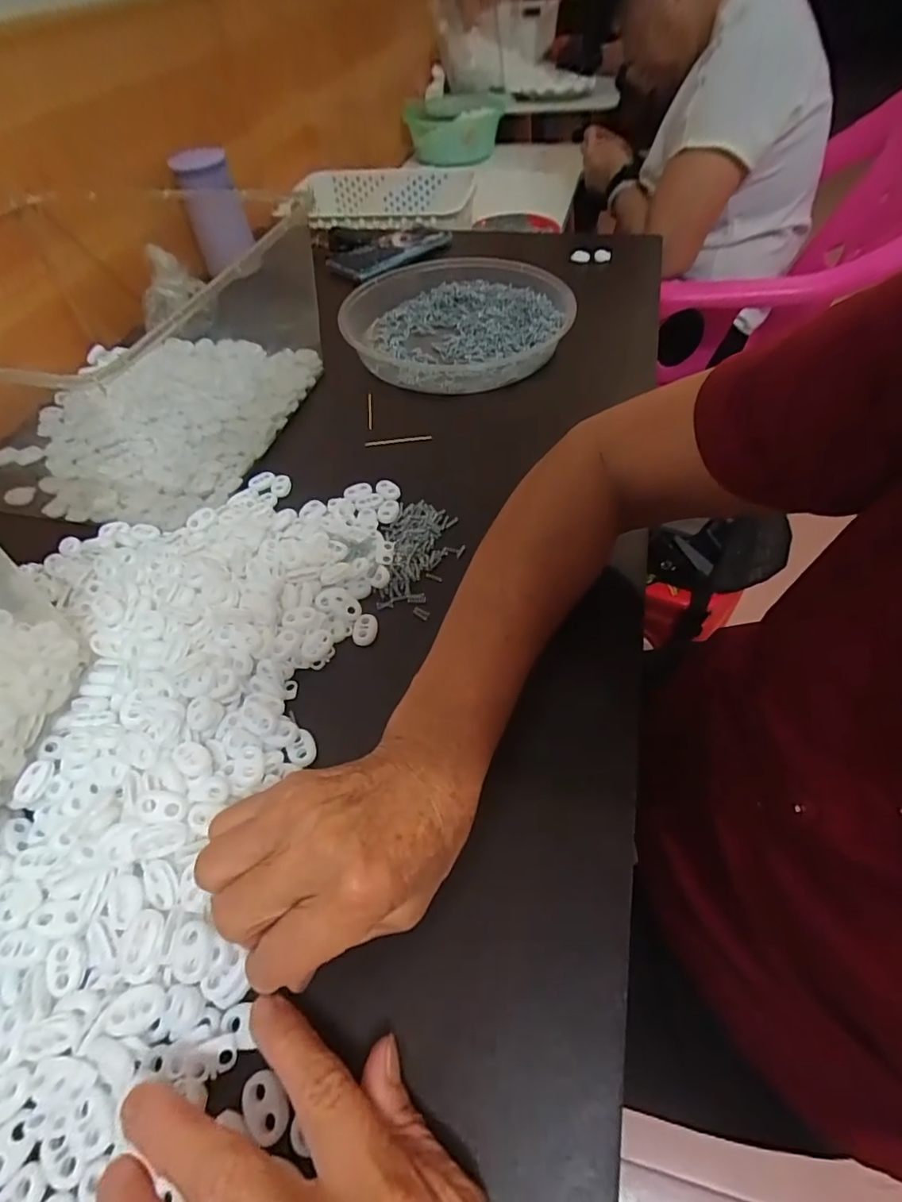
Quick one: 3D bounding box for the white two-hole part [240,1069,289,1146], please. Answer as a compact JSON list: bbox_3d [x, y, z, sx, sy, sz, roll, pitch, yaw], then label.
[{"bbox_3d":[-0.072,0.195,0.206,0.014,0.004,0.022,-38,59,-23],"label":"white two-hole part"}]

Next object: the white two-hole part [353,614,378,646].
[{"bbox_3d":[-0.055,0.018,0.343,0.016,0.005,0.022,6,53,8],"label":"white two-hole part"}]

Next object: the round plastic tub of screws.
[{"bbox_3d":[-0.001,-0.296,0.556,0.218,0.038,0.226,-2,53,2],"label":"round plastic tub of screws"}]

